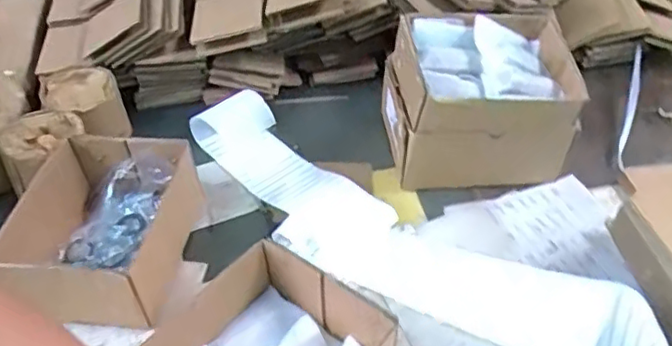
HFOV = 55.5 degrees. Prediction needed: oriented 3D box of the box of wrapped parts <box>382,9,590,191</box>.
[{"bbox_3d":[0.167,-0.086,0.768,0.209,0.146,0.155,-2,44,0],"label":"box of wrapped parts"}]

